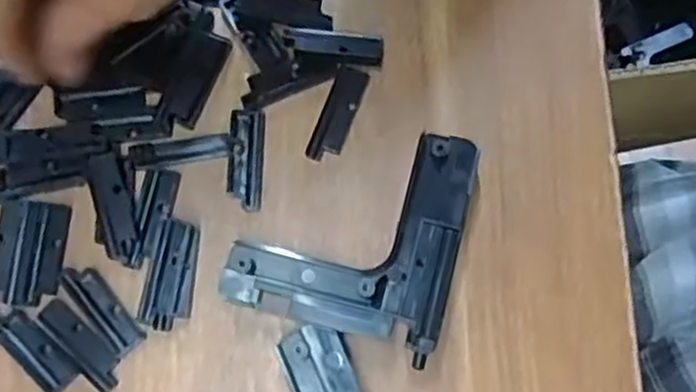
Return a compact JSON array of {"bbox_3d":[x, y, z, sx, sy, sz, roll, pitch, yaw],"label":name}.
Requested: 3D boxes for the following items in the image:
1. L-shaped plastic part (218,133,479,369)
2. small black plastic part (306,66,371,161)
[{"bbox_3d":[0.003,0.009,0.253,0.072,0.015,0.077,19,79,4],"label":"L-shaped plastic part"},{"bbox_3d":[-0.004,-0.029,0.265,0.011,0.004,0.036,21,80,4],"label":"small black plastic part"}]

